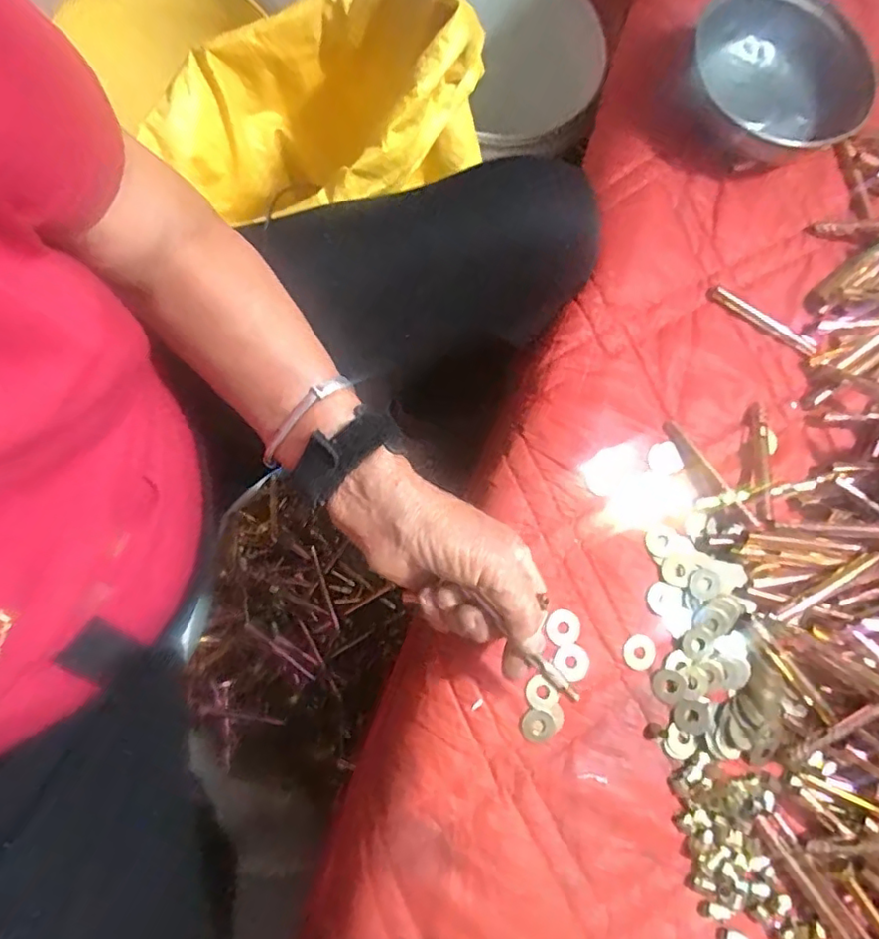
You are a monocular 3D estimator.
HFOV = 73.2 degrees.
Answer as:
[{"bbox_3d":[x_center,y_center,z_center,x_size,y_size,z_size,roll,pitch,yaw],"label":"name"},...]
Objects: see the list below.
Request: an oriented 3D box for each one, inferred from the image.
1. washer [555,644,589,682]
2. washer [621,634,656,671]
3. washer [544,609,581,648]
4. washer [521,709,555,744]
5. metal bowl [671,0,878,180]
[{"bbox_3d":[0.086,0.125,0.385,0.021,0.006,0.022,1,78,-6],"label":"washer"},{"bbox_3d":[0.133,0.122,0.394,0.022,0.004,0.022,6,77,-5],"label":"washer"},{"bbox_3d":[0.081,0.104,0.390,0.023,0.004,0.023,0,77,0],"label":"washer"},{"bbox_3d":[0.062,0.162,0.373,0.020,0.004,0.020,1,78,-6],"label":"washer"},{"bbox_3d":[0.258,-0.295,0.459,0.134,0.053,0.152,16,78,-1],"label":"metal bowl"}]

